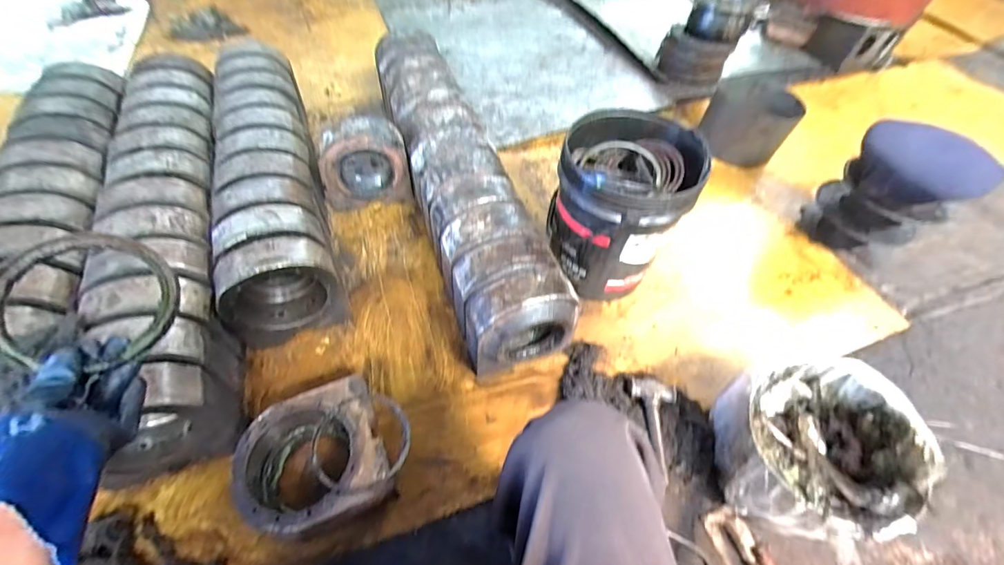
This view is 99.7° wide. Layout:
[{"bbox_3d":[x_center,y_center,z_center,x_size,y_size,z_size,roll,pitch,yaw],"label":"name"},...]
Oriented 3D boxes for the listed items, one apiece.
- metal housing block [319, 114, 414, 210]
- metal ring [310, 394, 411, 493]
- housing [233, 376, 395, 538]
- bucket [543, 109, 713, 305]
[{"bbox_3d":[-0.373,-0.303,1.160,0.226,0.256,0.103,-19,57,-19],"label":"metal housing block"},{"bbox_3d":[-0.249,0.278,0.750,0.168,0.018,0.166,3,52,-3],"label":"metal ring"},{"bbox_3d":[-0.332,0.324,0.763,0.231,0.112,0.223,-18,56,-18],"label":"housing"},{"bbox_3d":[0.265,-0.167,1.000,0.282,0.344,0.310,2,53,-3],"label":"bucket"}]

